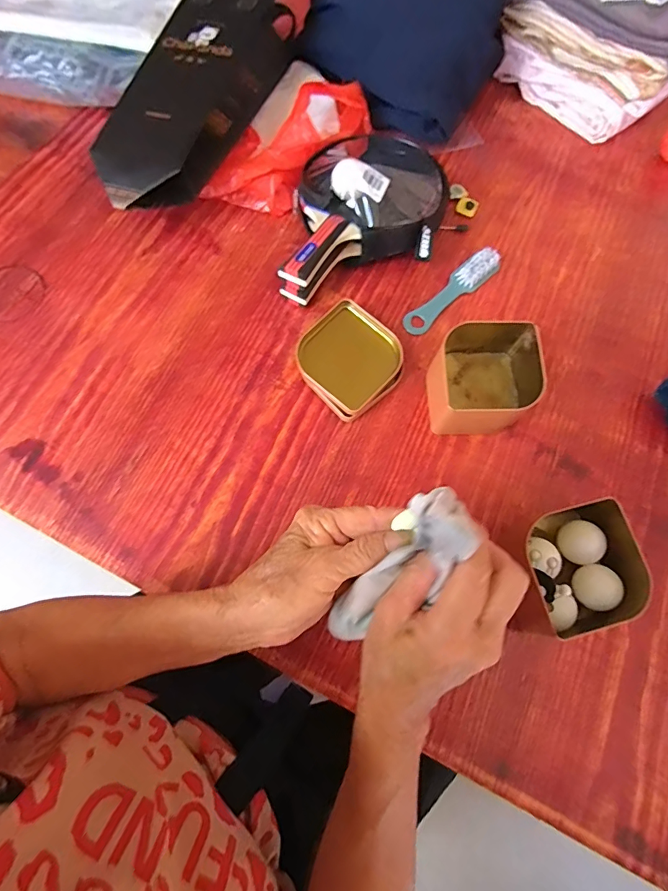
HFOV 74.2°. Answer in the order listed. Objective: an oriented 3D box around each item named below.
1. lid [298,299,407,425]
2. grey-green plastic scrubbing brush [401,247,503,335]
[{"bbox_3d":[0.015,-0.093,0.464,0.098,0.020,0.107,-39,75,-16],"label":"lid"},{"bbox_3d":[0.137,-0.178,0.506,0.033,0.017,0.147,42,73,14],"label":"grey-green plastic scrubbing brush"}]

